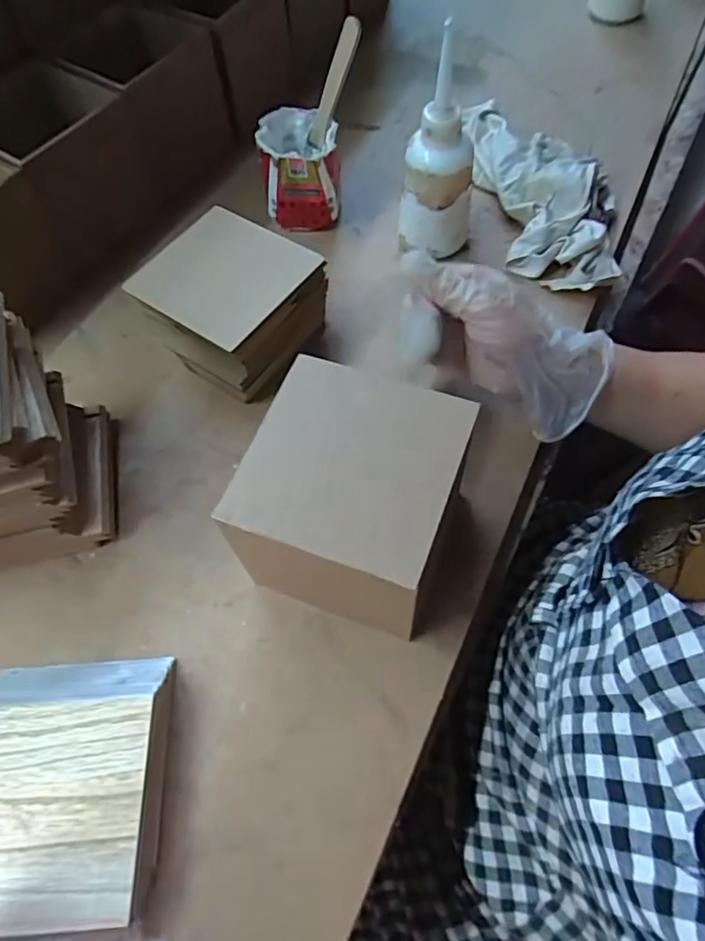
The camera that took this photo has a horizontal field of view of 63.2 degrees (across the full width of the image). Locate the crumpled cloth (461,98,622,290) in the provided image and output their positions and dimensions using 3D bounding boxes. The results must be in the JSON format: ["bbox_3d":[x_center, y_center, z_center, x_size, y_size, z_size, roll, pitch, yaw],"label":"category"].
[{"bbox_3d":[0.164,-0.264,0.526,0.115,0.047,0.246,-8,61,-4],"label":"crumpled cloth"}]

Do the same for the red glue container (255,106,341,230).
[{"bbox_3d":[-0.048,-0.273,0.532,0.069,0.083,0.072,-5,61,-2],"label":"red glue container"}]

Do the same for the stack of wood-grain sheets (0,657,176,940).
[{"bbox_3d":[-0.162,0.171,0.315,0.109,0.032,0.129,-4,61,-2],"label":"stack of wood-grain sheets"}]

